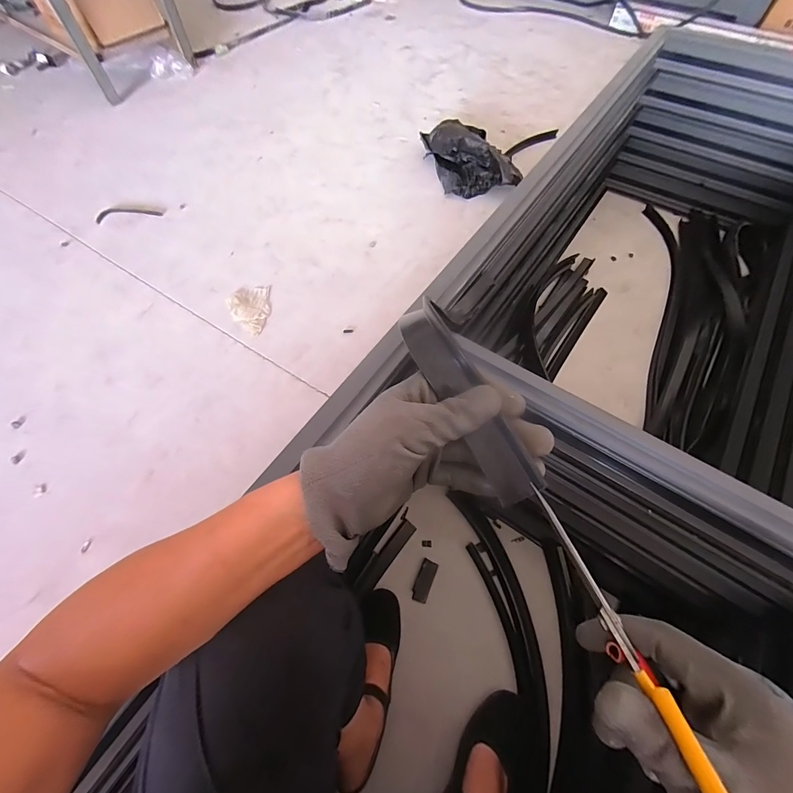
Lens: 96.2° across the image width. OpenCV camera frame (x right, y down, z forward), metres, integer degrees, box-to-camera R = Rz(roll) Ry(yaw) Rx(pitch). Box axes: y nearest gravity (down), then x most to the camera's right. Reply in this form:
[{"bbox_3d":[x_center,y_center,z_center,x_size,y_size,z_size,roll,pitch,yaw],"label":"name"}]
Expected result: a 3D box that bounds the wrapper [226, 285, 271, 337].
[{"bbox_3d":[-0.401,-0.235,0.972,0.111,0.015,0.160,-8,62,-4],"label":"wrapper"}]

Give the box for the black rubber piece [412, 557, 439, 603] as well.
[{"bbox_3d":[0.052,0.341,0.658,0.030,0.008,0.070,21,64,11],"label":"black rubber piece"}]

